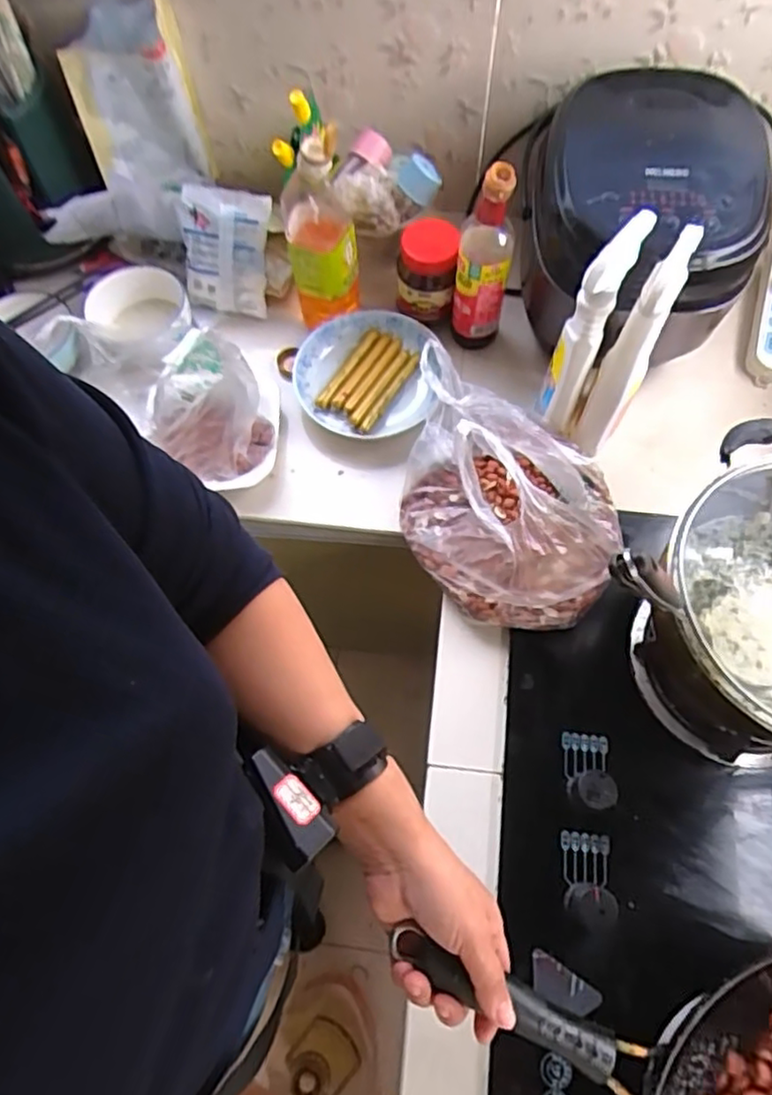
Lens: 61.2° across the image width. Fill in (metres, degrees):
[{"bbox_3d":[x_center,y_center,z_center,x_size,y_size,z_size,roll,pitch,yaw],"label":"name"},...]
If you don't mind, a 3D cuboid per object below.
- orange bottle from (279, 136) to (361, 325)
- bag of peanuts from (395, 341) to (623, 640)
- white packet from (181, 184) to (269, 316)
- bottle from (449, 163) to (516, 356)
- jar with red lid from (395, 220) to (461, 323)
[{"bbox_3d":[-0.078,-0.375,0.778,0.082,0.225,0.079,-6,66,-1],"label":"orange bottle"},{"bbox_3d":[0.135,-0.074,0.704,0.231,0.158,0.289,10,67,6],"label":"bag of peanuts"},{"bbox_3d":[-0.208,-0.378,0.839,0.109,0.146,0.025,7,32,-5],"label":"white packet"},{"bbox_3d":[0.113,-0.329,0.765,0.060,0.232,0.057,9,67,6],"label":"bottle"},{"bbox_3d":[0.054,-0.356,0.825,0.072,0.094,0.071,-1,66,1],"label":"jar with red lid"}]

